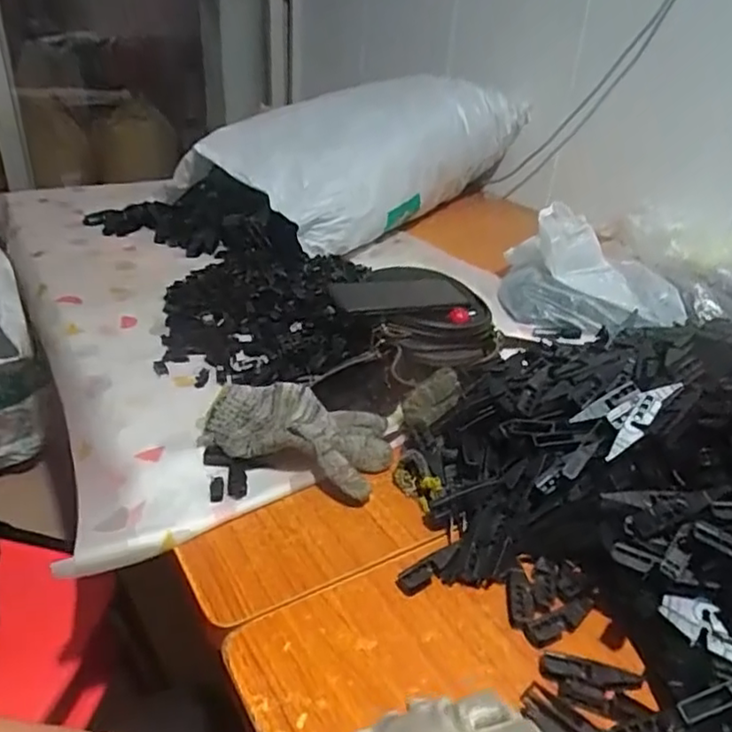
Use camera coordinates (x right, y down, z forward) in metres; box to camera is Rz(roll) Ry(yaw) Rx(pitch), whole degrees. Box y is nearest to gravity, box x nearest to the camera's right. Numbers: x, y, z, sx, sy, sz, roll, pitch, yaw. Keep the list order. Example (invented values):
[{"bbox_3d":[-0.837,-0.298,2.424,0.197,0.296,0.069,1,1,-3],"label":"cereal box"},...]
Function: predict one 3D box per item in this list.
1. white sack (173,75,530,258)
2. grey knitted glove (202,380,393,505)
[{"bbox_3d":[0.000,-0.444,1.271,0.336,0.217,0.700,26,37,33],"label":"white sack"},{"bbox_3d":[-0.061,0.056,0.619,0.174,0.048,0.131,11,33,15],"label":"grey knitted glove"}]

